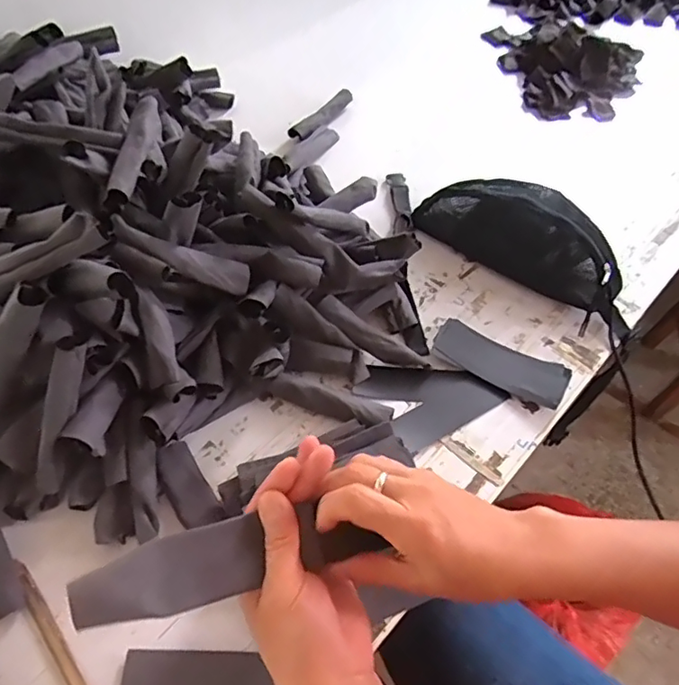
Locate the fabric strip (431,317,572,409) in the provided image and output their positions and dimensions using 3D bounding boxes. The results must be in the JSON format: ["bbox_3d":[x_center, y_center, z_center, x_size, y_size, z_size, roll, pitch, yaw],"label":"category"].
[{"bbox_3d":[0.189,0.021,0.641,0.154,0.018,0.068,26,57,16],"label":"fabric strip"}]

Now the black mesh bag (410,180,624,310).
[{"bbox_3d":[0.243,-0.156,0.726,0.280,0.092,0.095,35,60,22],"label":"black mesh bag"}]

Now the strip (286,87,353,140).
[{"bbox_3d":[-0.026,-0.383,0.920,0.031,0.030,0.151,30,58,19],"label":"strip"}]

